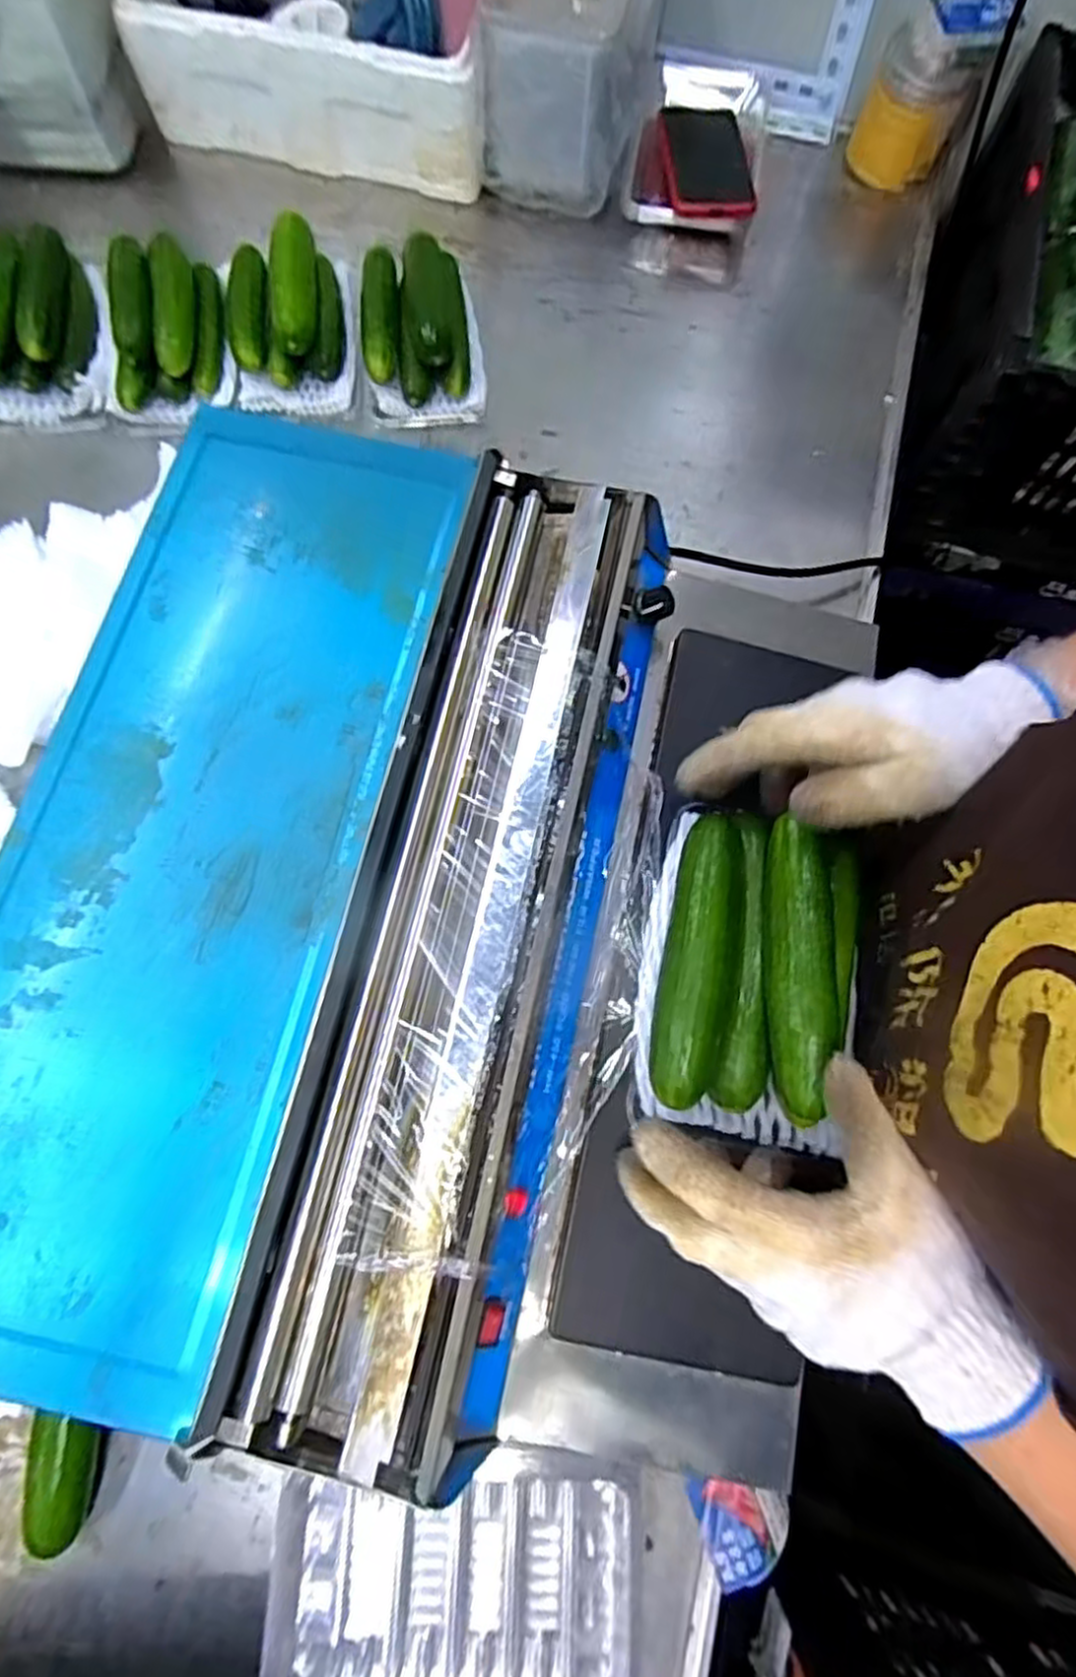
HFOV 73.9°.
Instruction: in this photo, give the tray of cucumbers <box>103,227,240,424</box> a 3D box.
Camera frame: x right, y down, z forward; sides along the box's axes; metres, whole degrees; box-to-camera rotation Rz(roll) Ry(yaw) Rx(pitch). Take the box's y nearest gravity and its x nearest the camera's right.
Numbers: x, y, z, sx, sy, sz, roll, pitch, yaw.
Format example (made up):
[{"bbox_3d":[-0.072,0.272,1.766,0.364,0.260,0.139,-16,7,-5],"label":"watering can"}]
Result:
[{"bbox_3d":[-0.319,-0.429,0.609,0.110,0.066,0.139,-14,75,-5],"label":"tray of cucumbers"}]

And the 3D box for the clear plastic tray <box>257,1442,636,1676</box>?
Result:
[{"bbox_3d":[-0.043,0.364,0.358,0.178,0.027,0.110,3,74,0],"label":"clear plastic tray"}]

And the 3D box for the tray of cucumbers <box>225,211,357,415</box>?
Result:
[{"bbox_3d":[-0.214,-0.460,0.617,0.107,0.064,0.180,-8,75,-3],"label":"tray of cucumbers"}]

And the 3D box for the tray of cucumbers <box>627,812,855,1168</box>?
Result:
[{"bbox_3d":[0.103,0.062,0.350,0.097,0.058,0.163,10,74,2],"label":"tray of cucumbers"}]

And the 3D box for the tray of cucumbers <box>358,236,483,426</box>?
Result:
[{"bbox_3d":[-0.102,-0.445,0.621,0.101,0.059,0.160,-6,74,-2],"label":"tray of cucumbers"}]

